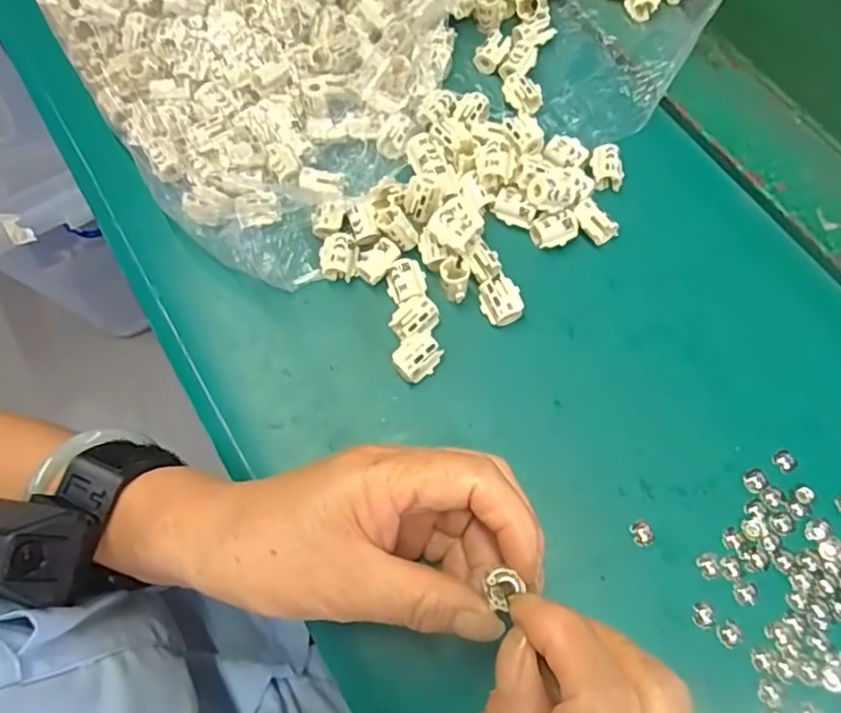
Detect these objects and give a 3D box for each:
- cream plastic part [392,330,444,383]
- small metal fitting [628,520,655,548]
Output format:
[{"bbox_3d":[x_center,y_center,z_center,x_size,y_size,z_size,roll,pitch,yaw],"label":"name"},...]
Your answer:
[{"bbox_3d":[-0.002,0.001,0.306,0.023,0.014,0.018,-33,72,-10],"label":"cream plastic part"},{"bbox_3d":[0.098,0.078,0.279,0.009,0.004,0.011,-20,70,-5],"label":"small metal fitting"}]

